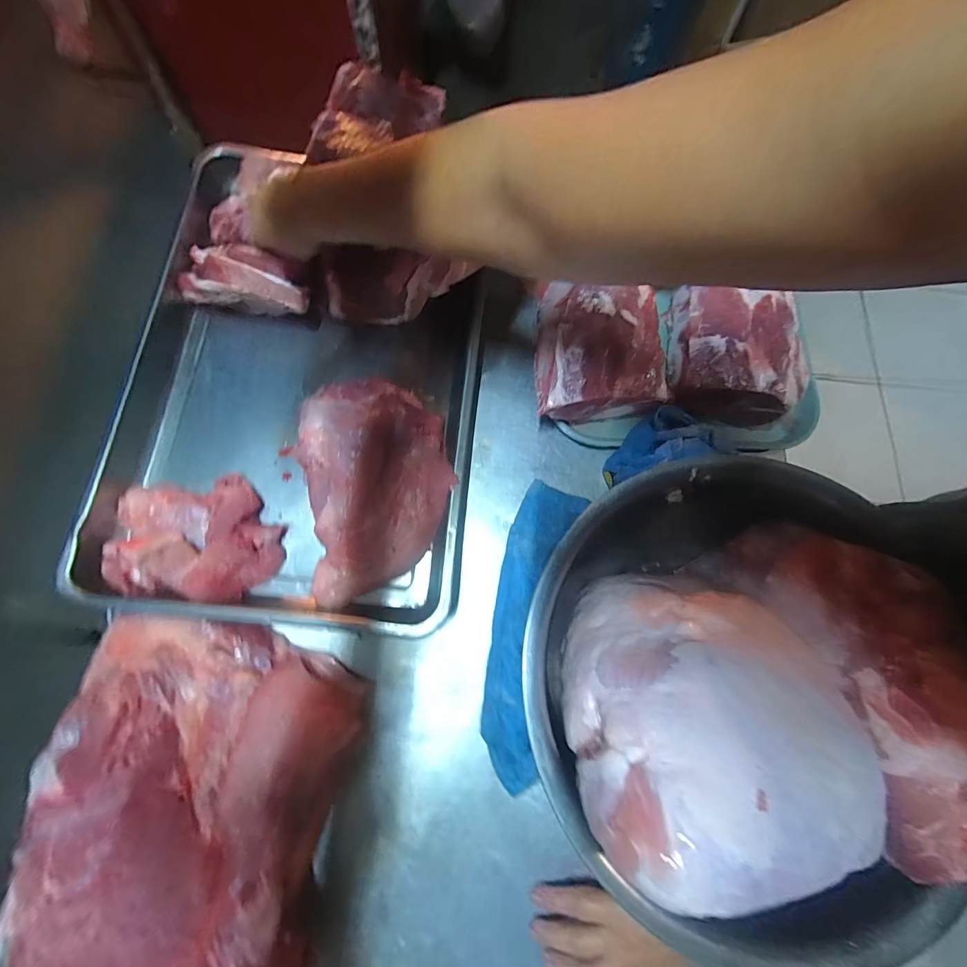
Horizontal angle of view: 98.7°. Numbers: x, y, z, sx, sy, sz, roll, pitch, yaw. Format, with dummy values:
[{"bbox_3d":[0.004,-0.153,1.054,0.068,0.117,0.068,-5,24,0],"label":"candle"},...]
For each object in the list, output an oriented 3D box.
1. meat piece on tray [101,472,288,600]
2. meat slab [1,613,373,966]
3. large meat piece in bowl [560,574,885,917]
[{"bbox_3d":[-0.304,0.058,0.447,0.165,0.045,0.140,-8,75,-6],"label":"meat piece on tray"},{"bbox_3d":[-0.263,0.308,0.365,0.260,0.085,0.343,9,74,-1],"label":"meat slab"},{"bbox_3d":[0.167,0.160,0.311,0.197,0.139,0.185,-2,74,-4],"label":"large meat piece in bowl"}]

